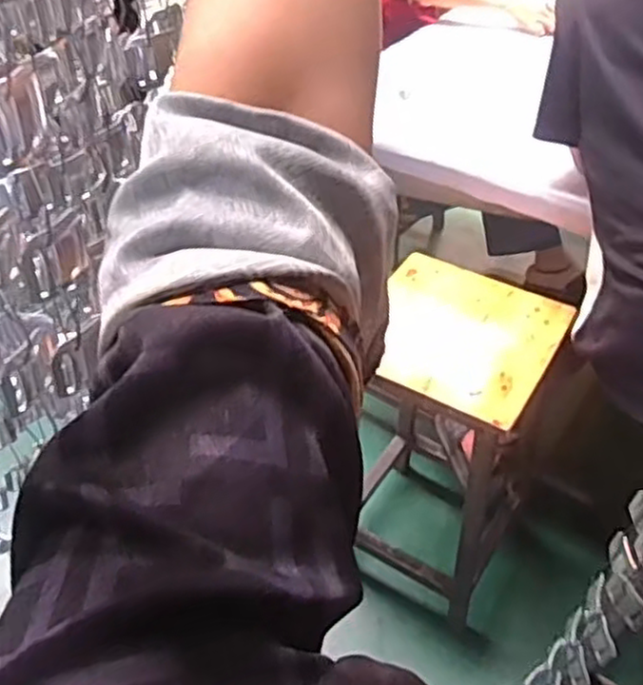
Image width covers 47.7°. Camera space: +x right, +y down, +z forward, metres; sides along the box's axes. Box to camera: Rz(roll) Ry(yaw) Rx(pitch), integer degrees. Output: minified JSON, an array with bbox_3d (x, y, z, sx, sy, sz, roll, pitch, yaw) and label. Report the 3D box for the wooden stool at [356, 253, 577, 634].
[{"bbox_3d":[0.224,0.187,1.329,0.281,0.604,0.325,18,47,19],"label":"wooden stool"}]

